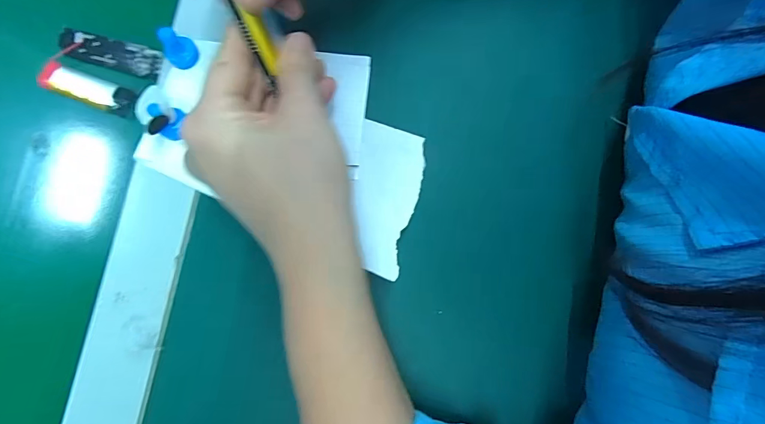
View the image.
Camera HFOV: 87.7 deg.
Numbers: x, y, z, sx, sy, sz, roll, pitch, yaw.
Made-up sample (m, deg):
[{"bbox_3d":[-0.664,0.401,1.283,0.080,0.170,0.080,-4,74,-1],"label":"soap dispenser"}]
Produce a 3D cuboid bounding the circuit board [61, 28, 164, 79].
[{"bbox_3d":[-0.171,-0.100,0.250,0.070,0.006,0.018,14,112,5],"label":"circuit board"}]

